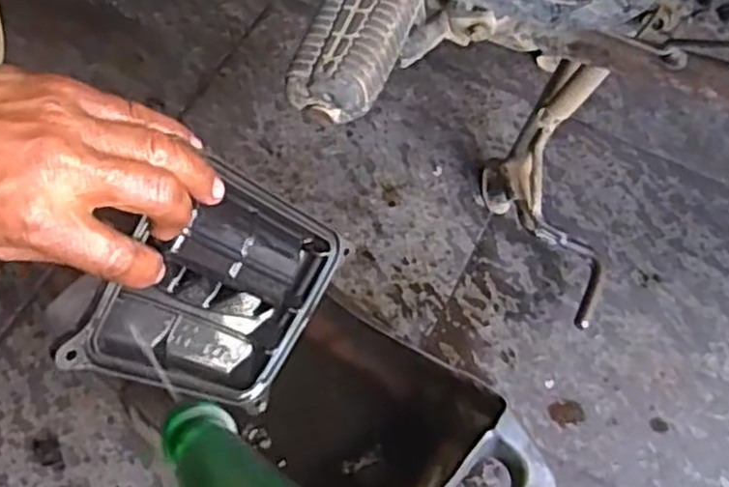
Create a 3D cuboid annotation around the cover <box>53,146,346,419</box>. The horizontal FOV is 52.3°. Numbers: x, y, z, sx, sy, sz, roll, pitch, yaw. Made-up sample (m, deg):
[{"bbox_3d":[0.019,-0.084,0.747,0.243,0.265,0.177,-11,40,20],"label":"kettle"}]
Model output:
[{"bbox_3d":[-0.086,0.025,0.428,0.033,0.143,0.130,29,86,40],"label":"cover"}]

